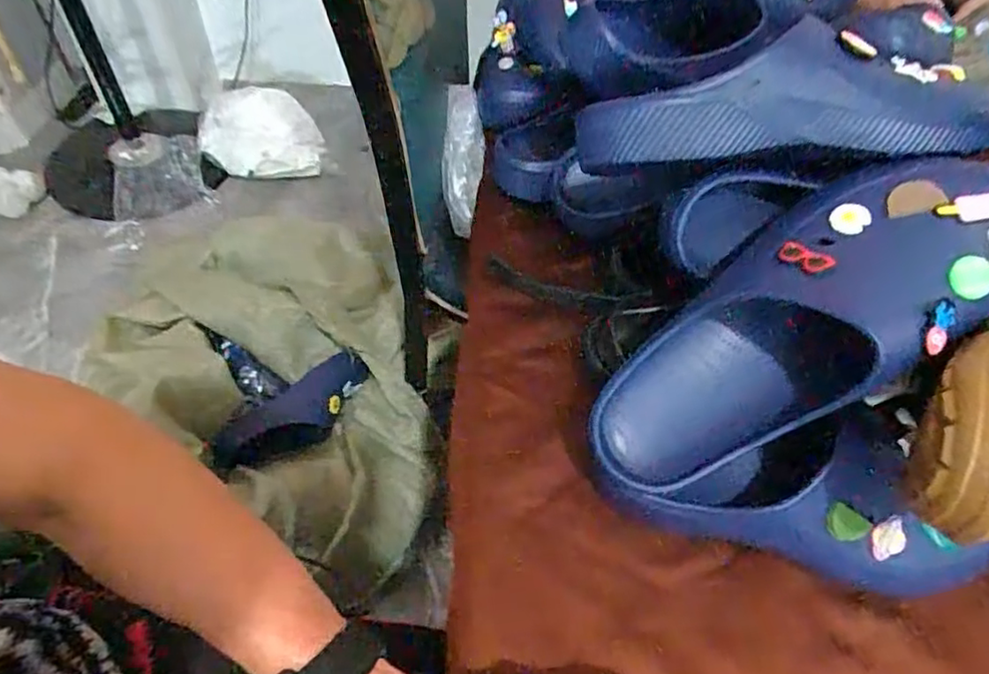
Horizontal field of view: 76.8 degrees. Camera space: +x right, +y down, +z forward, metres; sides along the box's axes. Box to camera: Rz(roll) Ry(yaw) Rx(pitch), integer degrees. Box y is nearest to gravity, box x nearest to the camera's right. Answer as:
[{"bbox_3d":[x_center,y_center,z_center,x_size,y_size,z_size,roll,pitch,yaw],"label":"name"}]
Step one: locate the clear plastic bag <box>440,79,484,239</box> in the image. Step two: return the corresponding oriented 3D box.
[{"bbox_3d":[-0.037,-0.210,0.733,0.047,0.053,0.174,2,83,-3],"label":"clear plastic bag"}]

